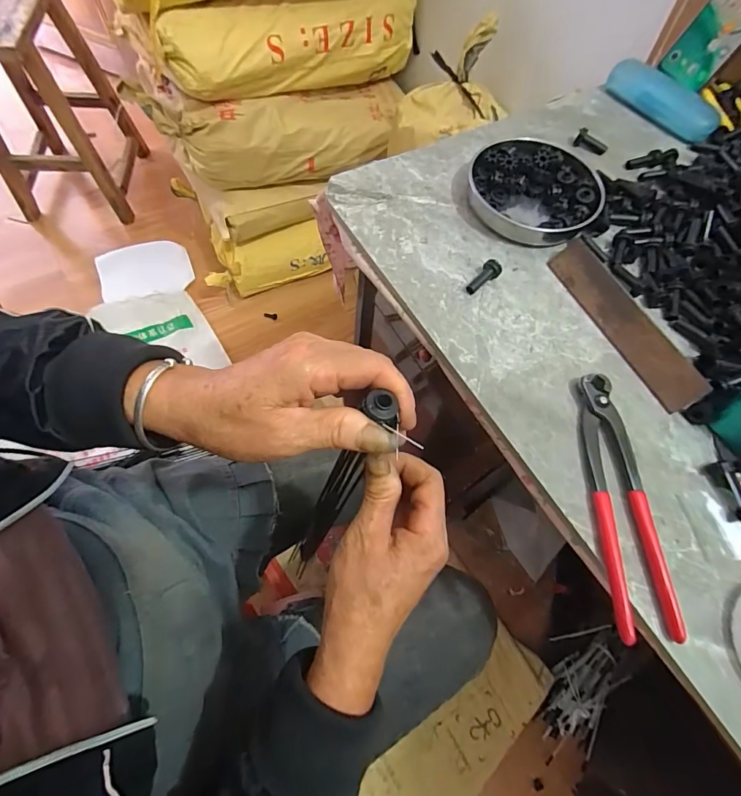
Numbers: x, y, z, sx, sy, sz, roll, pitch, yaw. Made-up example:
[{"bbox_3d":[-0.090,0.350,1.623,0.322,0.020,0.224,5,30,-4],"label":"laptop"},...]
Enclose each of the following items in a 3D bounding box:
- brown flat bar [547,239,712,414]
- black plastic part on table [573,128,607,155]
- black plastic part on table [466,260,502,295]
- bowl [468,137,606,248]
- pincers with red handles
[{"bbox_3d":[0.231,-0.071,0.388,0.005,0.037,0.179,-4,59,-48],"label":"brown flat bar"},{"bbox_3d":[0.266,-0.307,0.507,0.038,0.013,0.017,29,68,10],"label":"black plastic part on table"},{"bbox_3d":[0.109,-0.115,0.406,0.016,0.016,0.039,39,68,14],"label":"black plastic part on table"},{"bbox_3d":[0.174,-0.224,0.453,0.133,0.024,0.136,11,65,1],"label":"bowl"},{"bbox_3d":[0.195,0.075,0.330,0.042,0.014,0.198,2,65,-3],"label":"pincers with red handles"}]

